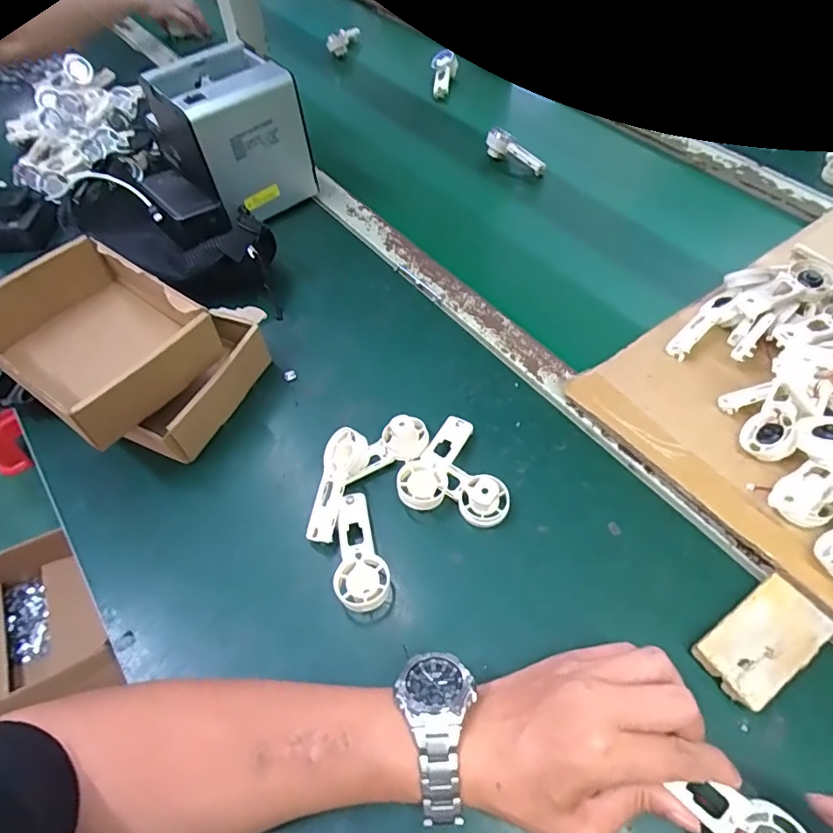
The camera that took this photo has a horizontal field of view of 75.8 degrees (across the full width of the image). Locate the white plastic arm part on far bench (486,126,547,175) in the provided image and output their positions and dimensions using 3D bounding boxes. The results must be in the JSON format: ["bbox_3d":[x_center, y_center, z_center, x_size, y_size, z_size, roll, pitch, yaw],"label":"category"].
[{"bbox_3d":[0.138,-0.364,0.738,0.089,0.040,0.025,34,63,22],"label":"white plastic arm part on far bench"}]

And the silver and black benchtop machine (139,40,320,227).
[{"bbox_3d":[-0.218,-0.332,0.646,0.133,0.146,0.142,-34,61,-20],"label":"silver and black benchtop machine"}]

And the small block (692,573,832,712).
[{"bbox_3d":[0.237,0.153,0.366,0.090,0.016,0.048,-30,60,-18],"label":"small block"}]

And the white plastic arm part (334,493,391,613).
[{"bbox_3d":[-0.044,0.105,0.413,0.038,0.027,0.093,-10,56,-6],"label":"white plastic arm part"}]

